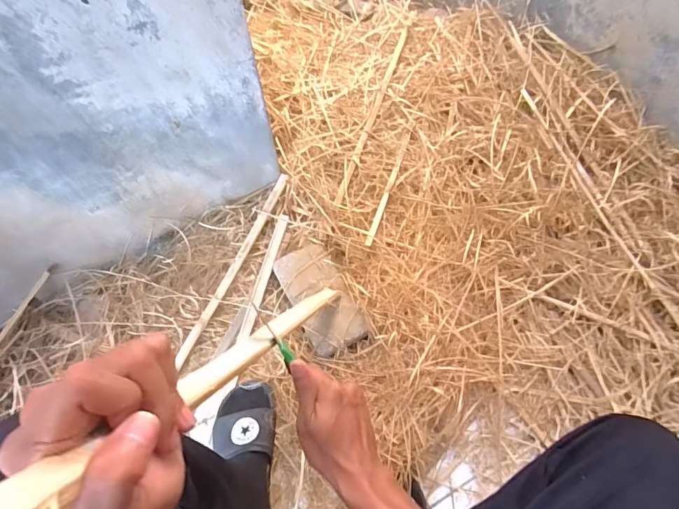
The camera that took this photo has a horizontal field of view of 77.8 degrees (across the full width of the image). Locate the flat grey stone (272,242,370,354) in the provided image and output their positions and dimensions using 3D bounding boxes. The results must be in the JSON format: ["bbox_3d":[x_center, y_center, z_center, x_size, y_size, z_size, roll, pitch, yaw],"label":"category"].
[{"bbox_3d":[-0.038,0.079,0.794,0.106,0.038,0.218,-26,65,-12],"label":"flat grey stone"}]

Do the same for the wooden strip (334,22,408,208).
[{"bbox_3d":[0.088,-0.361,1.015,0.017,0.015,0.583,16,64,9],"label":"wooden strip"}]

